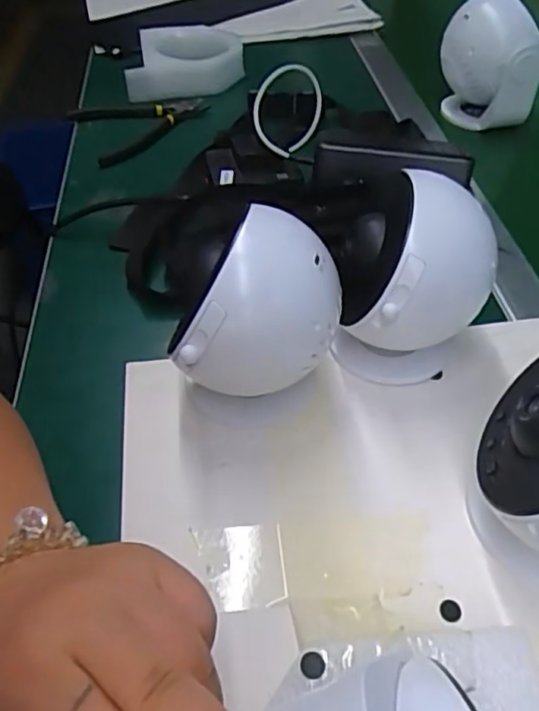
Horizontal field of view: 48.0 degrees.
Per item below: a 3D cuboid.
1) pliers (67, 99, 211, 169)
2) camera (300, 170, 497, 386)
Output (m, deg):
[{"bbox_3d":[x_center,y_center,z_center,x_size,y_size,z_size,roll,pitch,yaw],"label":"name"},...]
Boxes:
[{"bbox_3d":[-0.128,-0.246,0.649,0.145,0.018,0.118,-22,51,-19],"label":"pliers"},{"bbox_3d":[0.081,-0.040,0.371,0.093,0.118,0.082,20,50,18],"label":"camera"}]

